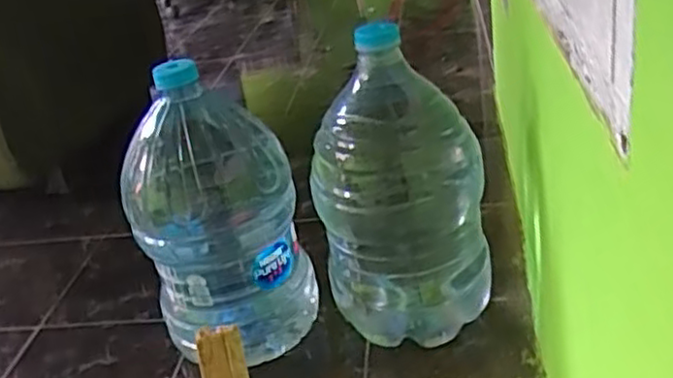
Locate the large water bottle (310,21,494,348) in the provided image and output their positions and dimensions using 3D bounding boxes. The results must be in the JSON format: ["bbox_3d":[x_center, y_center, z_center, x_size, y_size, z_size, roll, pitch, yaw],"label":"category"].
[{"bbox_3d":[0.094,0.021,1.021,0.175,0.442,0.200,-28,32,-31],"label":"large water bottle"}]

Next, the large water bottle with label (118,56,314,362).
[{"bbox_3d":[-0.182,0.026,1.088,0.249,0.413,0.247,-13,27,-5],"label":"large water bottle with label"}]

